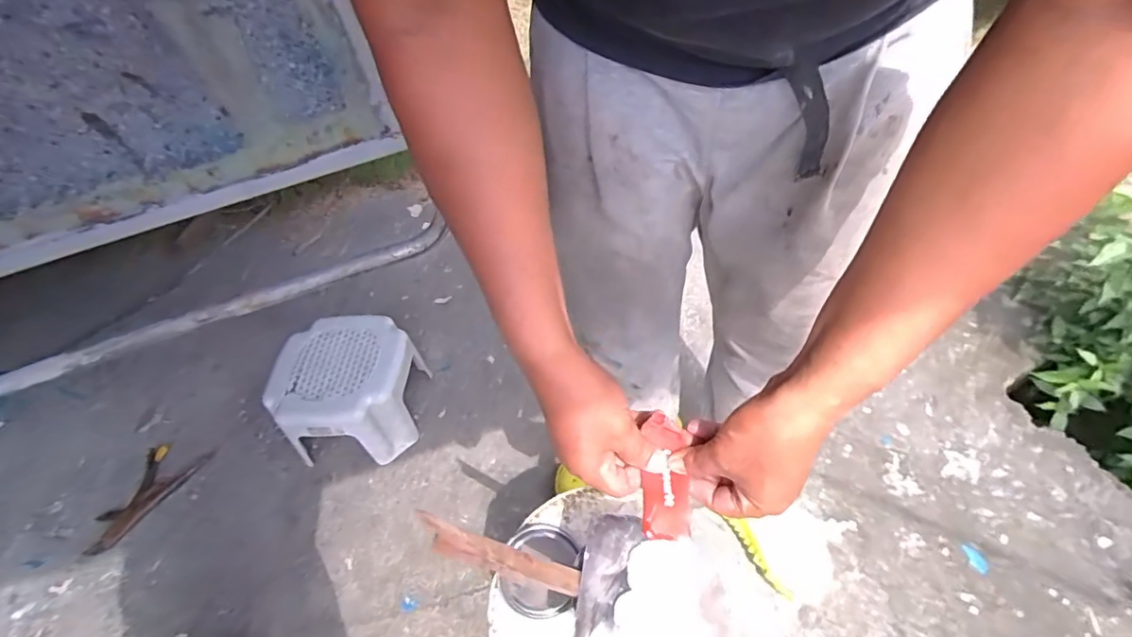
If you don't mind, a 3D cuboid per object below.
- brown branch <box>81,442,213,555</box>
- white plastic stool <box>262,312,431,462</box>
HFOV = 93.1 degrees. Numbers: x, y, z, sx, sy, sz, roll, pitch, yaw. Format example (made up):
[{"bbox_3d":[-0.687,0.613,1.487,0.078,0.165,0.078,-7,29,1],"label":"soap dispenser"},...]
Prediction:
[{"bbox_3d":[-0.878,0.360,1.108,0.120,0.029,0.248,17,53,20],"label":"brown branch"},{"bbox_3d":[-0.453,0.147,1.143,0.267,0.181,0.296,-5,55,0],"label":"white plastic stool"}]

